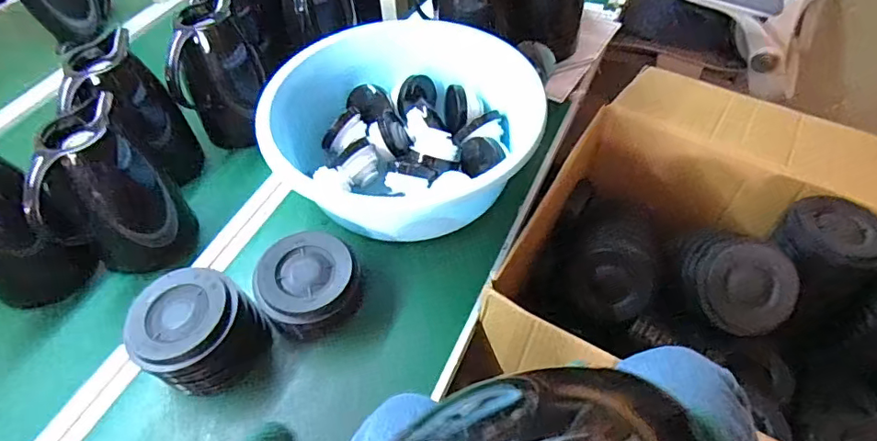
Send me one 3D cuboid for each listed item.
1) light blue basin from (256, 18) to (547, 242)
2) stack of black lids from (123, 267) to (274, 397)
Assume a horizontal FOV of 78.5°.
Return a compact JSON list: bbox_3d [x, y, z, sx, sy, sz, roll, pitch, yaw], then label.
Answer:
[{"bbox_3d":[-0.056,-0.136,0.763,0.368,0.111,0.351,-2,51,2],"label":"light blue basin"},{"bbox_3d":[-0.270,0.130,0.607,0.122,0.095,0.119,19,55,18],"label":"stack of black lids"}]

